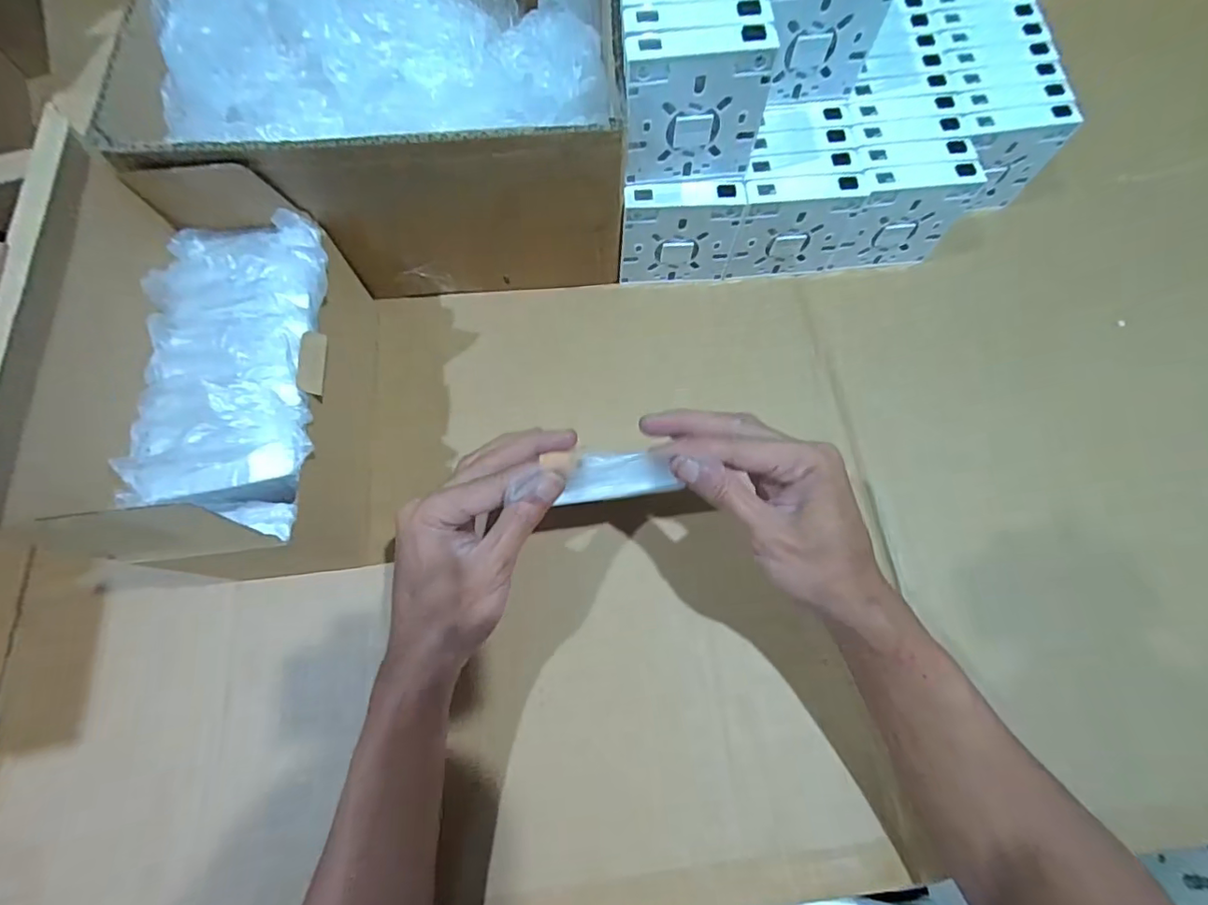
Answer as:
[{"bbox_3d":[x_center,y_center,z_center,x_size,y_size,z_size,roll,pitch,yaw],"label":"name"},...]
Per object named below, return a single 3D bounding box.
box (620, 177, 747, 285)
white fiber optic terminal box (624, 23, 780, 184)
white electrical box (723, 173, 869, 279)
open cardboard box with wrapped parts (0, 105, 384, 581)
[{"bbox_3d":[0.057,-0.165,0.422,0.086,0.093,0.020,-2,71,-2],"label":"box"},{"bbox_3d":[0.055,-0.213,0.341,0.085,0.088,0.020,-7,72,-2],"label":"white fiber optic terminal box"},{"bbox_3d":[0.144,-0.170,0.421,0.087,0.089,0.019,-5,71,-3],"label":"white electrical box"},{"bbox_3d":[-0.221,-0.049,0.326,0.105,0.184,0.223,-5,71,-2],"label":"open cardboard box with wrapped parts"}]

